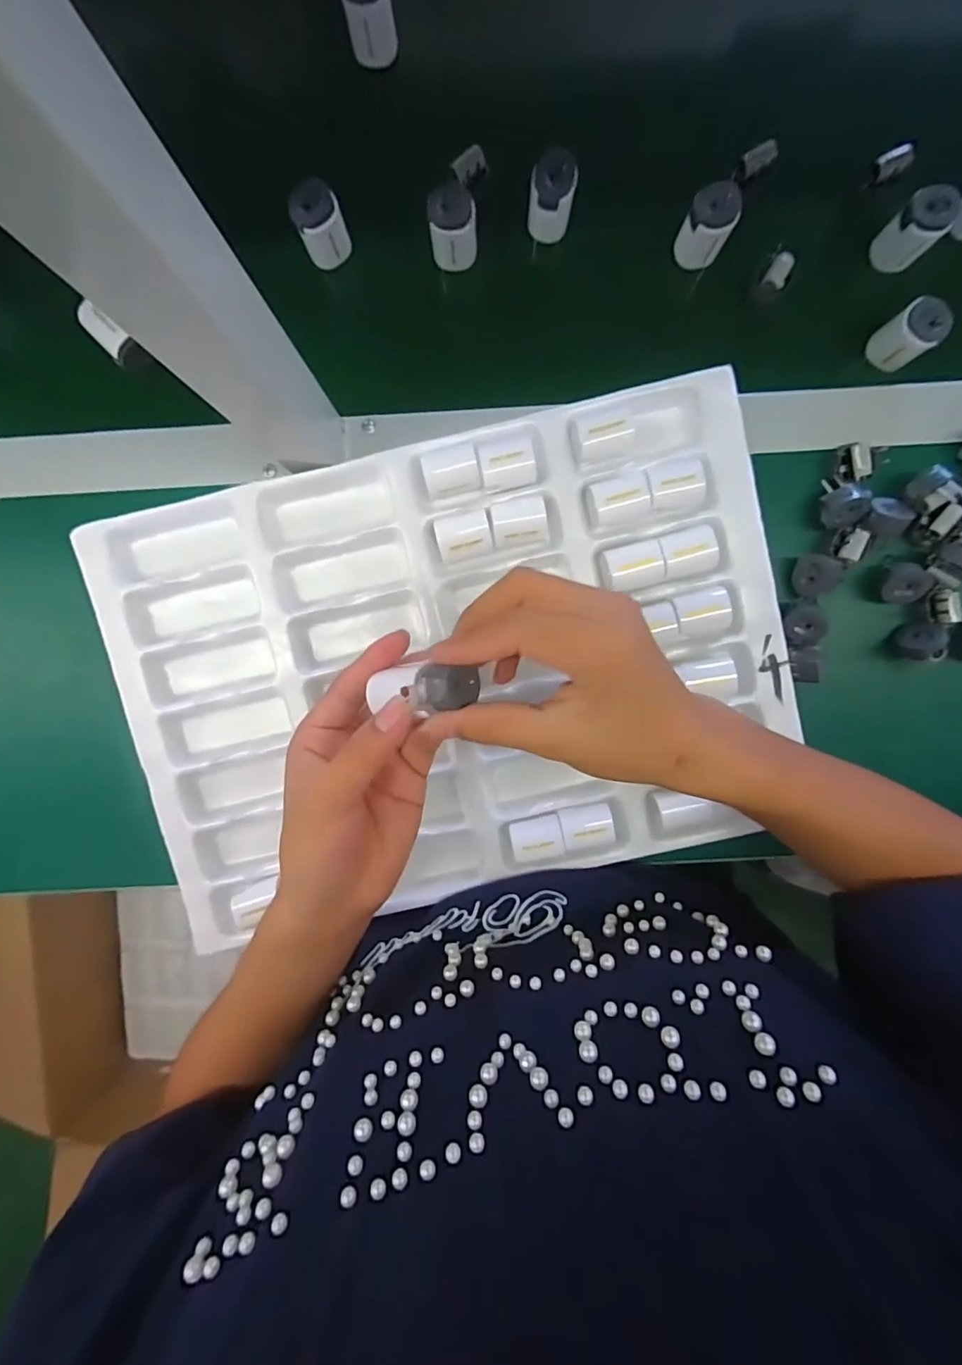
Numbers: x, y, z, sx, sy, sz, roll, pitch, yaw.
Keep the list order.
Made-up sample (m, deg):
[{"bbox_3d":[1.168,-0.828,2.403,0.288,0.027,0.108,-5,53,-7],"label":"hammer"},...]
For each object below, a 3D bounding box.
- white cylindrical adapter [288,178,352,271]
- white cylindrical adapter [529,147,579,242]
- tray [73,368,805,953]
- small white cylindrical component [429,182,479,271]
[{"bbox_3d":[-0.106,-0.306,0.357,0.031,0.038,0.028,-17,96,4],"label":"white cylindrical adapter"},{"bbox_3d":[0.047,-0.323,0.358,0.029,0.046,0.027,0,97,2],"label":"white cylindrical adapter"},{"bbox_3d":[-0.023,-0.007,0.379,0.459,0.032,0.319,-12,96,4],"label":"tray"},{"bbox_3d":[-0.018,-0.303,0.359,0.031,0.040,0.029,1,97,2],"label":"small white cylindrical component"}]

